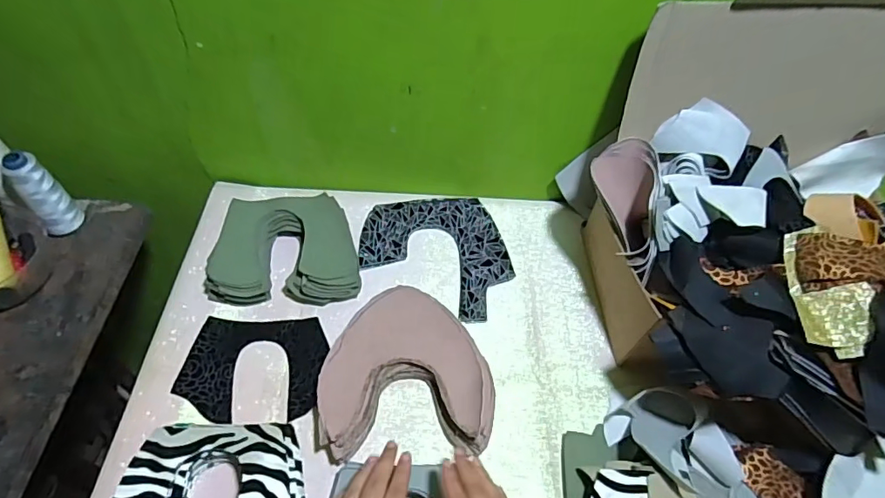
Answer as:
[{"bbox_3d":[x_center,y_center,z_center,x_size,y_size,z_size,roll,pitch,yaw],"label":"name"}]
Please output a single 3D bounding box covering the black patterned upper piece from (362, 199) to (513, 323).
[{"bbox_3d":[-0.002,-0.010,0.660,0.198,0.009,0.159,28,56,15],"label":"black patterned upper piece"}]

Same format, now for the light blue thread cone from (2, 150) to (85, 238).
[{"bbox_3d":[-0.473,-0.061,0.604,0.040,0.121,0.038,-33,62,-26],"label":"light blue thread cone"}]

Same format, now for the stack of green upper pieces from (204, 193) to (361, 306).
[{"bbox_3d":[-0.192,-0.001,0.616,0.172,0.046,0.139,-4,54,-8],"label":"stack of green upper pieces"}]

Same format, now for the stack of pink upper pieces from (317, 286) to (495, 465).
[{"bbox_3d":[-0.042,0.126,0.544,0.171,0.031,0.174,-4,54,-8],"label":"stack of pink upper pieces"}]

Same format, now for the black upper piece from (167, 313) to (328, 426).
[{"bbox_3d":[-0.204,0.128,0.554,0.145,0.010,0.115,3,54,-6],"label":"black upper piece"}]

